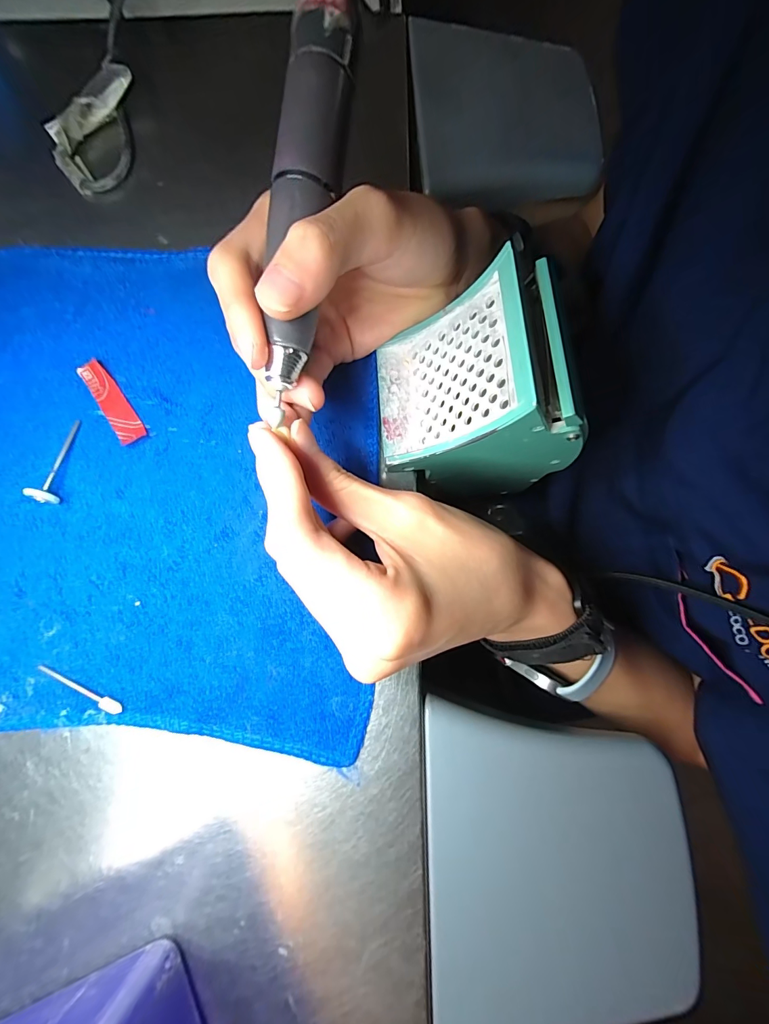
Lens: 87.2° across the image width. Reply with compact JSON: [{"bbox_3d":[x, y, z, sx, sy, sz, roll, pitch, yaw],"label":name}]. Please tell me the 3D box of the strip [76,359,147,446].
[{"bbox_3d":[-0.151,-0.061,0.223,0.014,0.004,0.055,-34,81,-8],"label":"strip"}]

